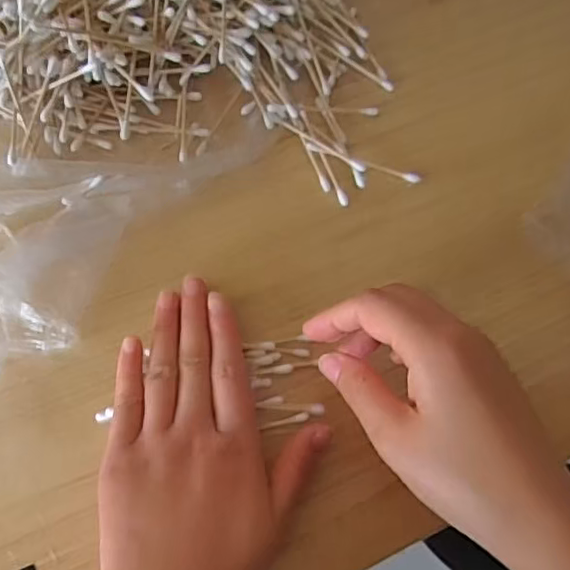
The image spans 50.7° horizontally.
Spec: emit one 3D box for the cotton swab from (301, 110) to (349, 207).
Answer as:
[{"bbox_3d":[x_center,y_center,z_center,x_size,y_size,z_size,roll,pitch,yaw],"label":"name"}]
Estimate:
[{"bbox_3d":[0.024,-0.078,0.369,0.006,0.009,0.065,-21,73,-8],"label":"cotton swab"}]

